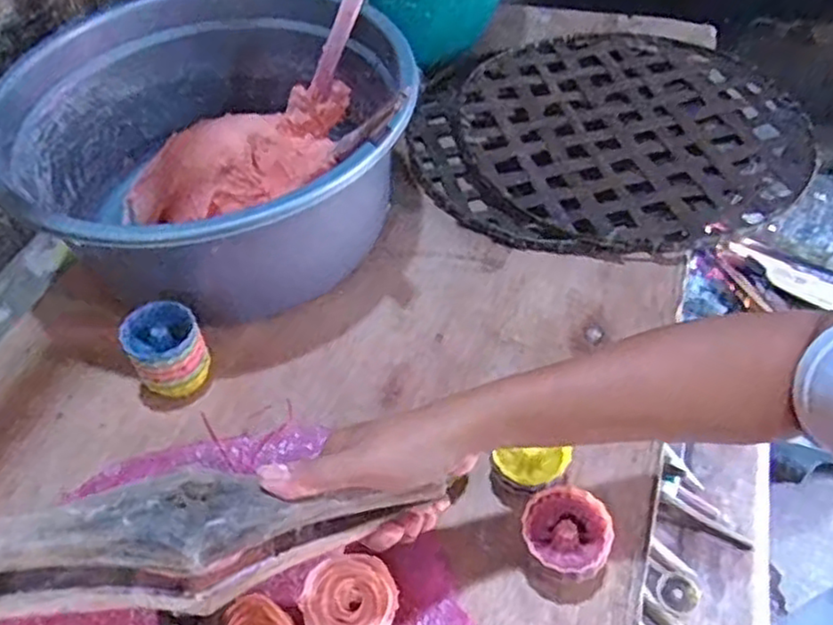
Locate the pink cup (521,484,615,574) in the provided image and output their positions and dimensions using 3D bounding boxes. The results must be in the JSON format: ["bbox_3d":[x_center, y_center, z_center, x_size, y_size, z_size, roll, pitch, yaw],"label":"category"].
[{"bbox_3d":[0.110,0.167,0.517,0.063,0.046,0.058,-2,49,2],"label":"pink cup"}]

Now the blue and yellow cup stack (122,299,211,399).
[{"bbox_3d":[-0.222,0.032,0.624,0.061,0.060,0.059,-32,54,-22],"label":"blue and yellow cup stack"}]

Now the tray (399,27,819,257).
[{"bbox_3d":[0.223,-0.207,0.830,0.421,0.055,0.396,-26,52,-18],"label":"tray"}]

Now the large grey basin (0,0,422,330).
[{"bbox_3d":[-0.198,-0.165,0.721,0.379,0.172,0.387,-2,49,2],"label":"large grey basin"}]

